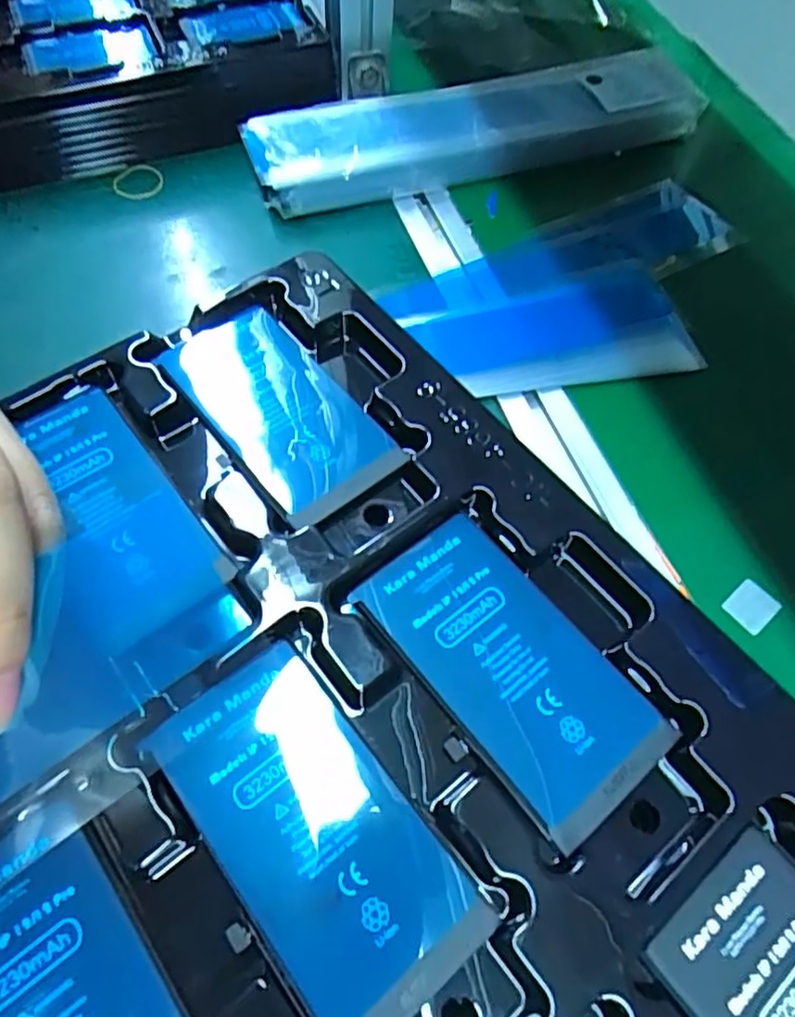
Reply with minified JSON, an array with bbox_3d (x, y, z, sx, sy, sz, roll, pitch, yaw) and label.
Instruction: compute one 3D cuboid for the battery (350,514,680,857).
[{"bbox_3d":[0.030,0.041,0.175,0.043,0.004,0.083,-34,68,-21],"label":"battery"}]

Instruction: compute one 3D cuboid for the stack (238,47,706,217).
[{"bbox_3d":[0.059,-0.279,0.476,0.334,0.043,0.077,-16,63,-13],"label":"stack"}]

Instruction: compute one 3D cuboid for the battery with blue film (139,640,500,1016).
[{"bbox_3d":[-0.020,0.075,0.154,0.043,0.004,0.084,-34,68,-21],"label":"battery with blue film"}]

